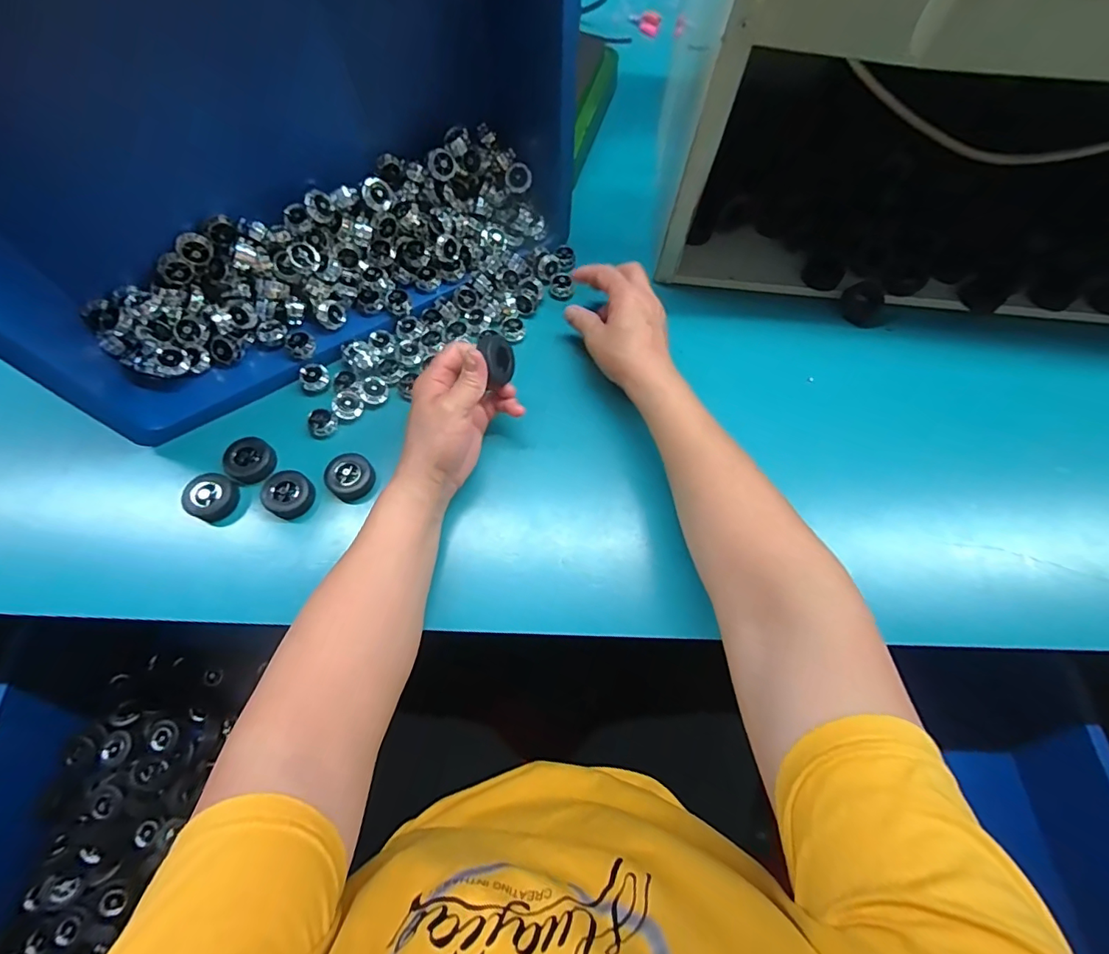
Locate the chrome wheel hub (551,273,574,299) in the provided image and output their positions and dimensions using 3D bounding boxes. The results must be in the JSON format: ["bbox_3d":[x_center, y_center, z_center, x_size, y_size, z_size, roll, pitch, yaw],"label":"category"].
[{"bbox_3d":[0.007,-0.193,0.498,0.021,0.012,0.021,1,71,-2],"label":"chrome wheel hub"}]

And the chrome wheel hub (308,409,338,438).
[{"bbox_3d":[-0.201,-0.047,0.426,0.023,0.010,0.022,1,71,-2],"label":"chrome wheel hub"}]

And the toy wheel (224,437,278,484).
[{"bbox_3d":[-0.252,-0.015,0.407,0.037,0.013,0.036,1,71,-2],"label":"toy wheel"}]

